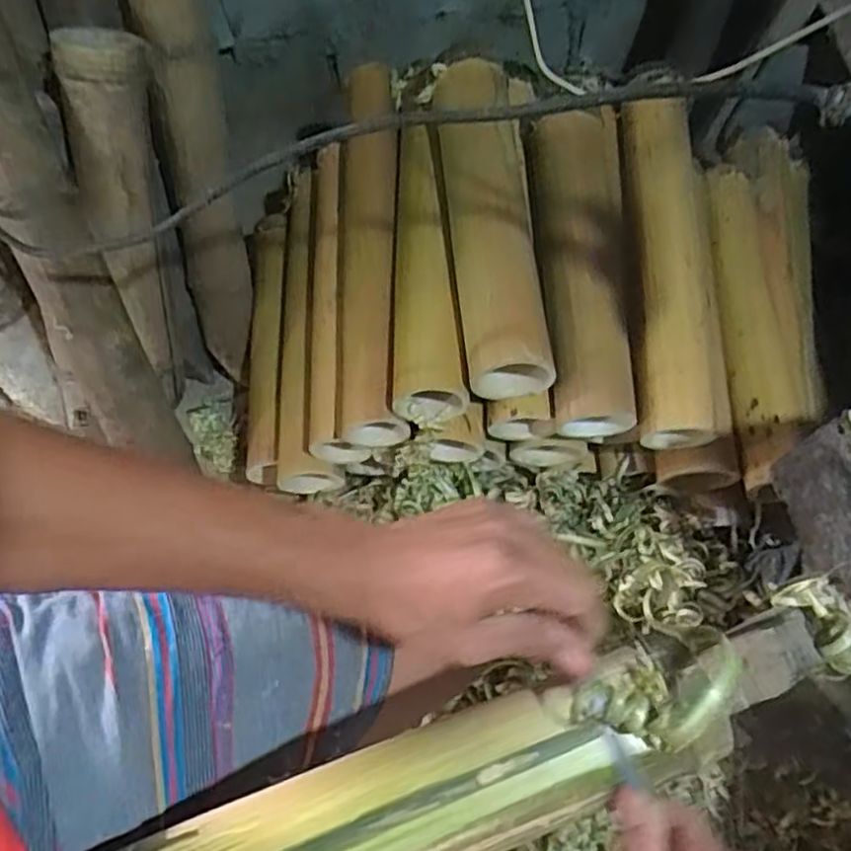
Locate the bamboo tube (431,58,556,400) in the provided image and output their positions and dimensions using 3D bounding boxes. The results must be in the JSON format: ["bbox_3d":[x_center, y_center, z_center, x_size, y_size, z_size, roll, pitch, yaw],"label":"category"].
[{"bbox_3d":[0.059,-0.208,0.670,0.078,0.067,0.344,-3,65,-5],"label":"bamboo tube"}]

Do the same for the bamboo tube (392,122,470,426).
[{"bbox_3d":[-0.002,-0.165,0.697,0.066,0.069,0.313,-1,65,-4],"label":"bamboo tube"}]

